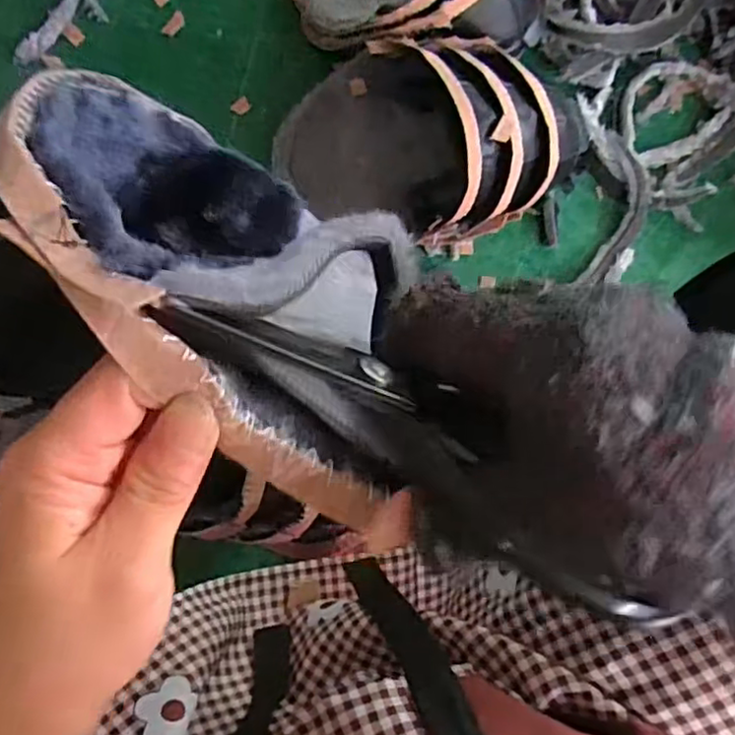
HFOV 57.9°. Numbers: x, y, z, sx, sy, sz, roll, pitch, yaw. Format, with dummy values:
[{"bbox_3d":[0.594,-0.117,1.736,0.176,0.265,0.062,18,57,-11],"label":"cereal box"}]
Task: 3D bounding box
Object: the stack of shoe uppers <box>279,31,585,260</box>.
[{"bbox_3d":[0.065,-0.237,0.699,0.324,0.125,0.205,15,81,-1],"label":"stack of shoe uppers"}]

